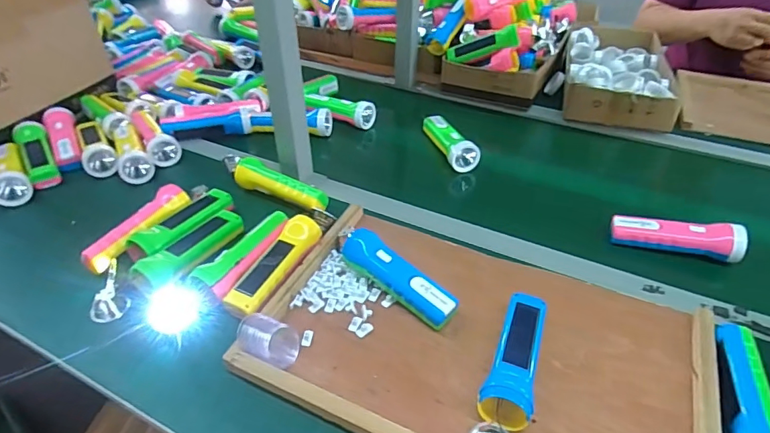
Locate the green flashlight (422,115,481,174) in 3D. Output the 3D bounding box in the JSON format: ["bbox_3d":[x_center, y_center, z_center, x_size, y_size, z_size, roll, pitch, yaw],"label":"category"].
[{"bbox_3d":[0.116,-0.145,0.846,0.045,0.047,0.160,-12,41,-15],"label":"green flashlight"}]

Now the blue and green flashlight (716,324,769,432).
[{"bbox_3d":[0.350,0.179,0.454,0.042,0.050,0.157,11,41,12],"label":"blue and green flashlight"}]

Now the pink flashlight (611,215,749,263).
[{"bbox_3d":[0.406,0.025,0.643,0.159,0.044,0.042,11,41,13],"label":"pink flashlight"}]

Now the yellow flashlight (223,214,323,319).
[{"bbox_3d":[-0.138,0.061,0.589,0.045,0.034,0.163,16,42,18],"label":"yellow flashlight"}]

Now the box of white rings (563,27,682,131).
[{"bbox_3d":[0.522,-0.336,1.034,0.216,0.079,0.408,12,41,14],"label":"box of white rings"}]

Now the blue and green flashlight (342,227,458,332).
[{"bbox_3d":[0.012,0.075,0.569,0.170,0.048,0.048,30,48,31],"label":"blue and green flashlight"}]

